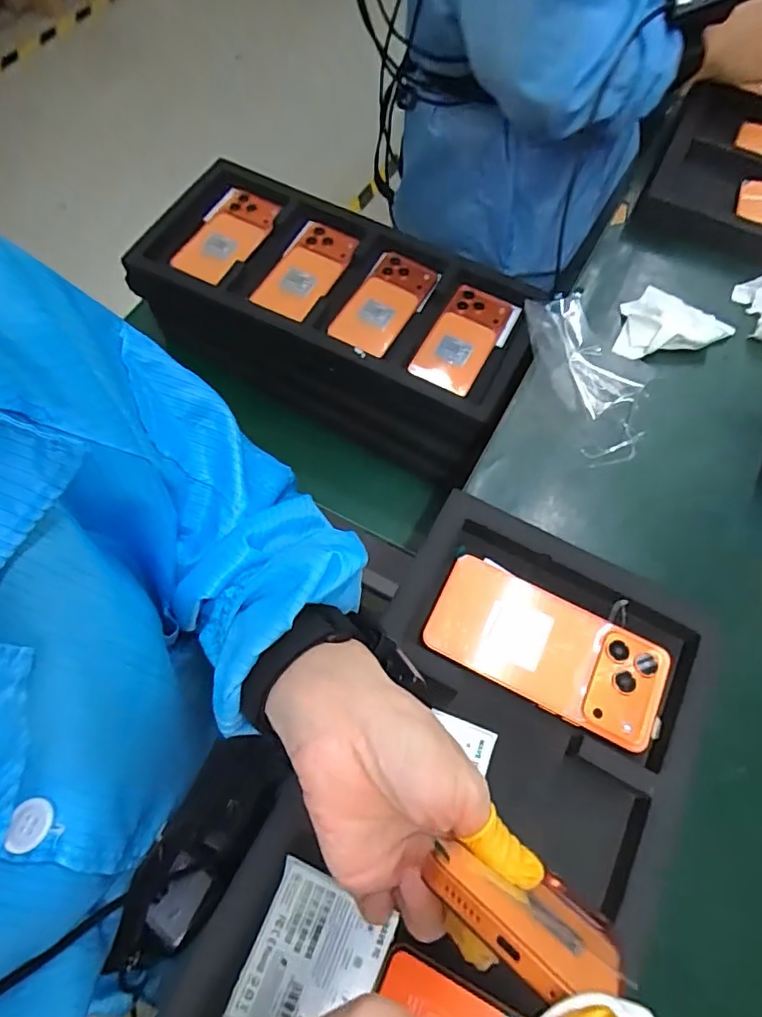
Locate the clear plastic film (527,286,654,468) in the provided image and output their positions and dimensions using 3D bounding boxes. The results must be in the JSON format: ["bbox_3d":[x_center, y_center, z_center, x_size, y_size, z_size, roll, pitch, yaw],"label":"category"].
[{"bbox_3d":[0.200,-0.128,0.516,0.098,0.029,0.170,-19,70,-12],"label":"clear plastic film"}]

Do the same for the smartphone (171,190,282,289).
[{"bbox_3d":[-0.199,-0.351,0.718,0.079,0.018,0.150,26,69,-1],"label":"smartphone"}]

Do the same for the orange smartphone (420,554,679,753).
[{"bbox_3d":[0.118,0.099,0.396,0.164,0.006,0.077,26,71,10],"label":"orange smartphone"}]

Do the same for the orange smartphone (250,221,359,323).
[{"bbox_3d":[-0.095,-0.299,0.706,0.075,0.015,0.152,26,68,3],"label":"orange smartphone"}]

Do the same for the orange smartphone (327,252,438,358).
[{"bbox_3d":[0.003,-0.256,0.694,0.077,0.017,0.164,27,68,7],"label":"orange smartphone"}]

